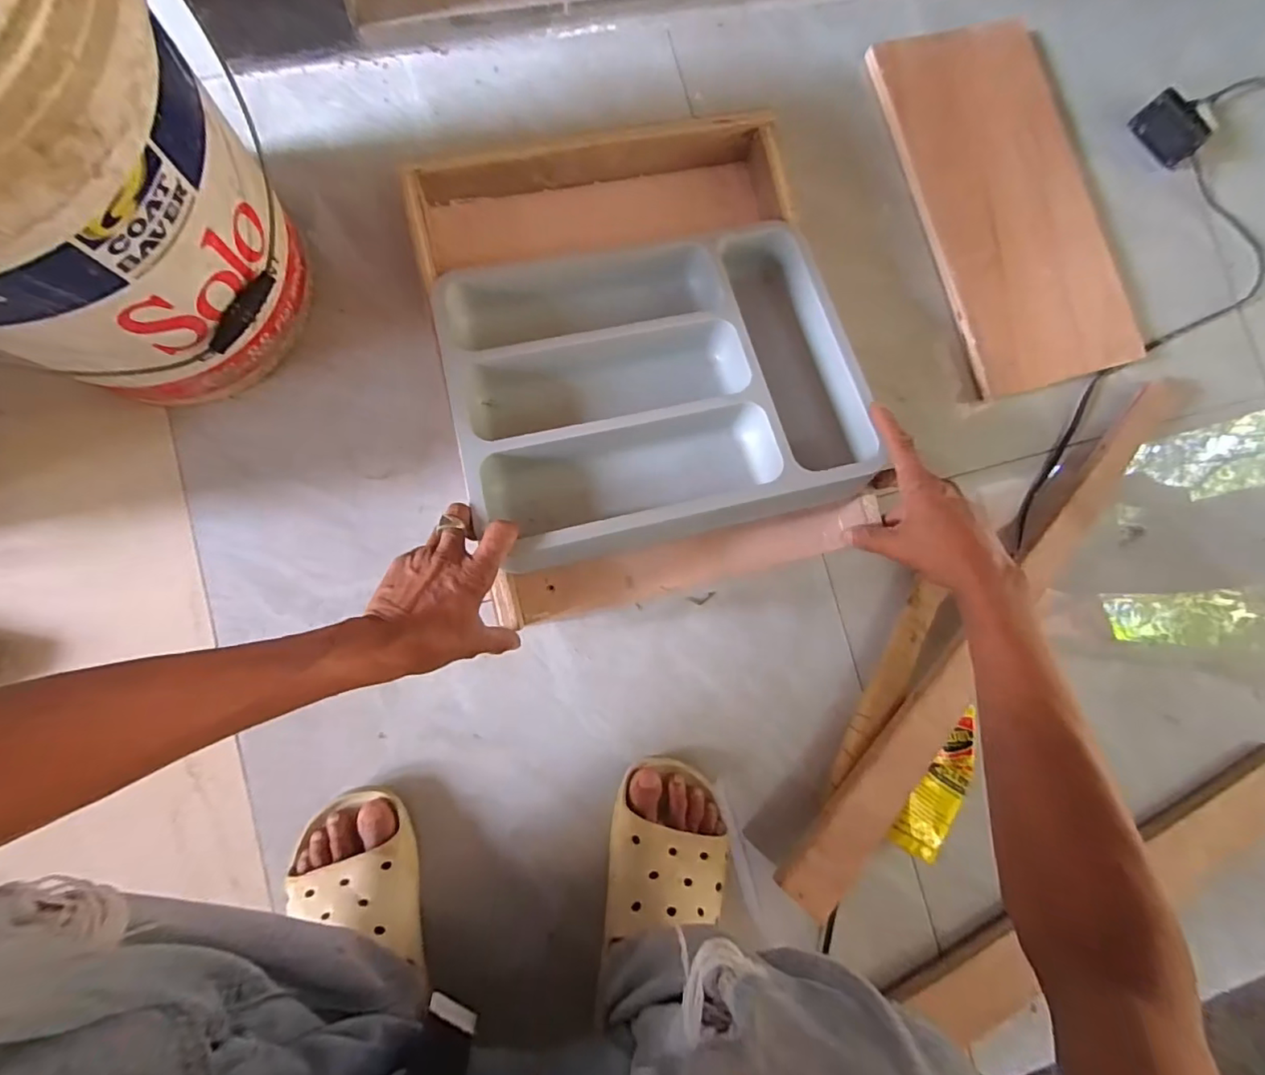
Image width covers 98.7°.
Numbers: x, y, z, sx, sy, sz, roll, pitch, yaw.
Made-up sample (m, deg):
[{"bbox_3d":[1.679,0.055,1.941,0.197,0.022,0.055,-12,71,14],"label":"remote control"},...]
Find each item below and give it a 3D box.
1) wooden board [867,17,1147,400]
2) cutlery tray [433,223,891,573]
[{"bbox_3d":[0.445,-0.395,0.629,0.227,0.025,0.435,-15,86,-7],"label":"wooden board"},{"bbox_3d":[0.018,-0.146,0.508,0.354,0.078,0.279,-13,75,-6],"label":"cutlery tray"}]

